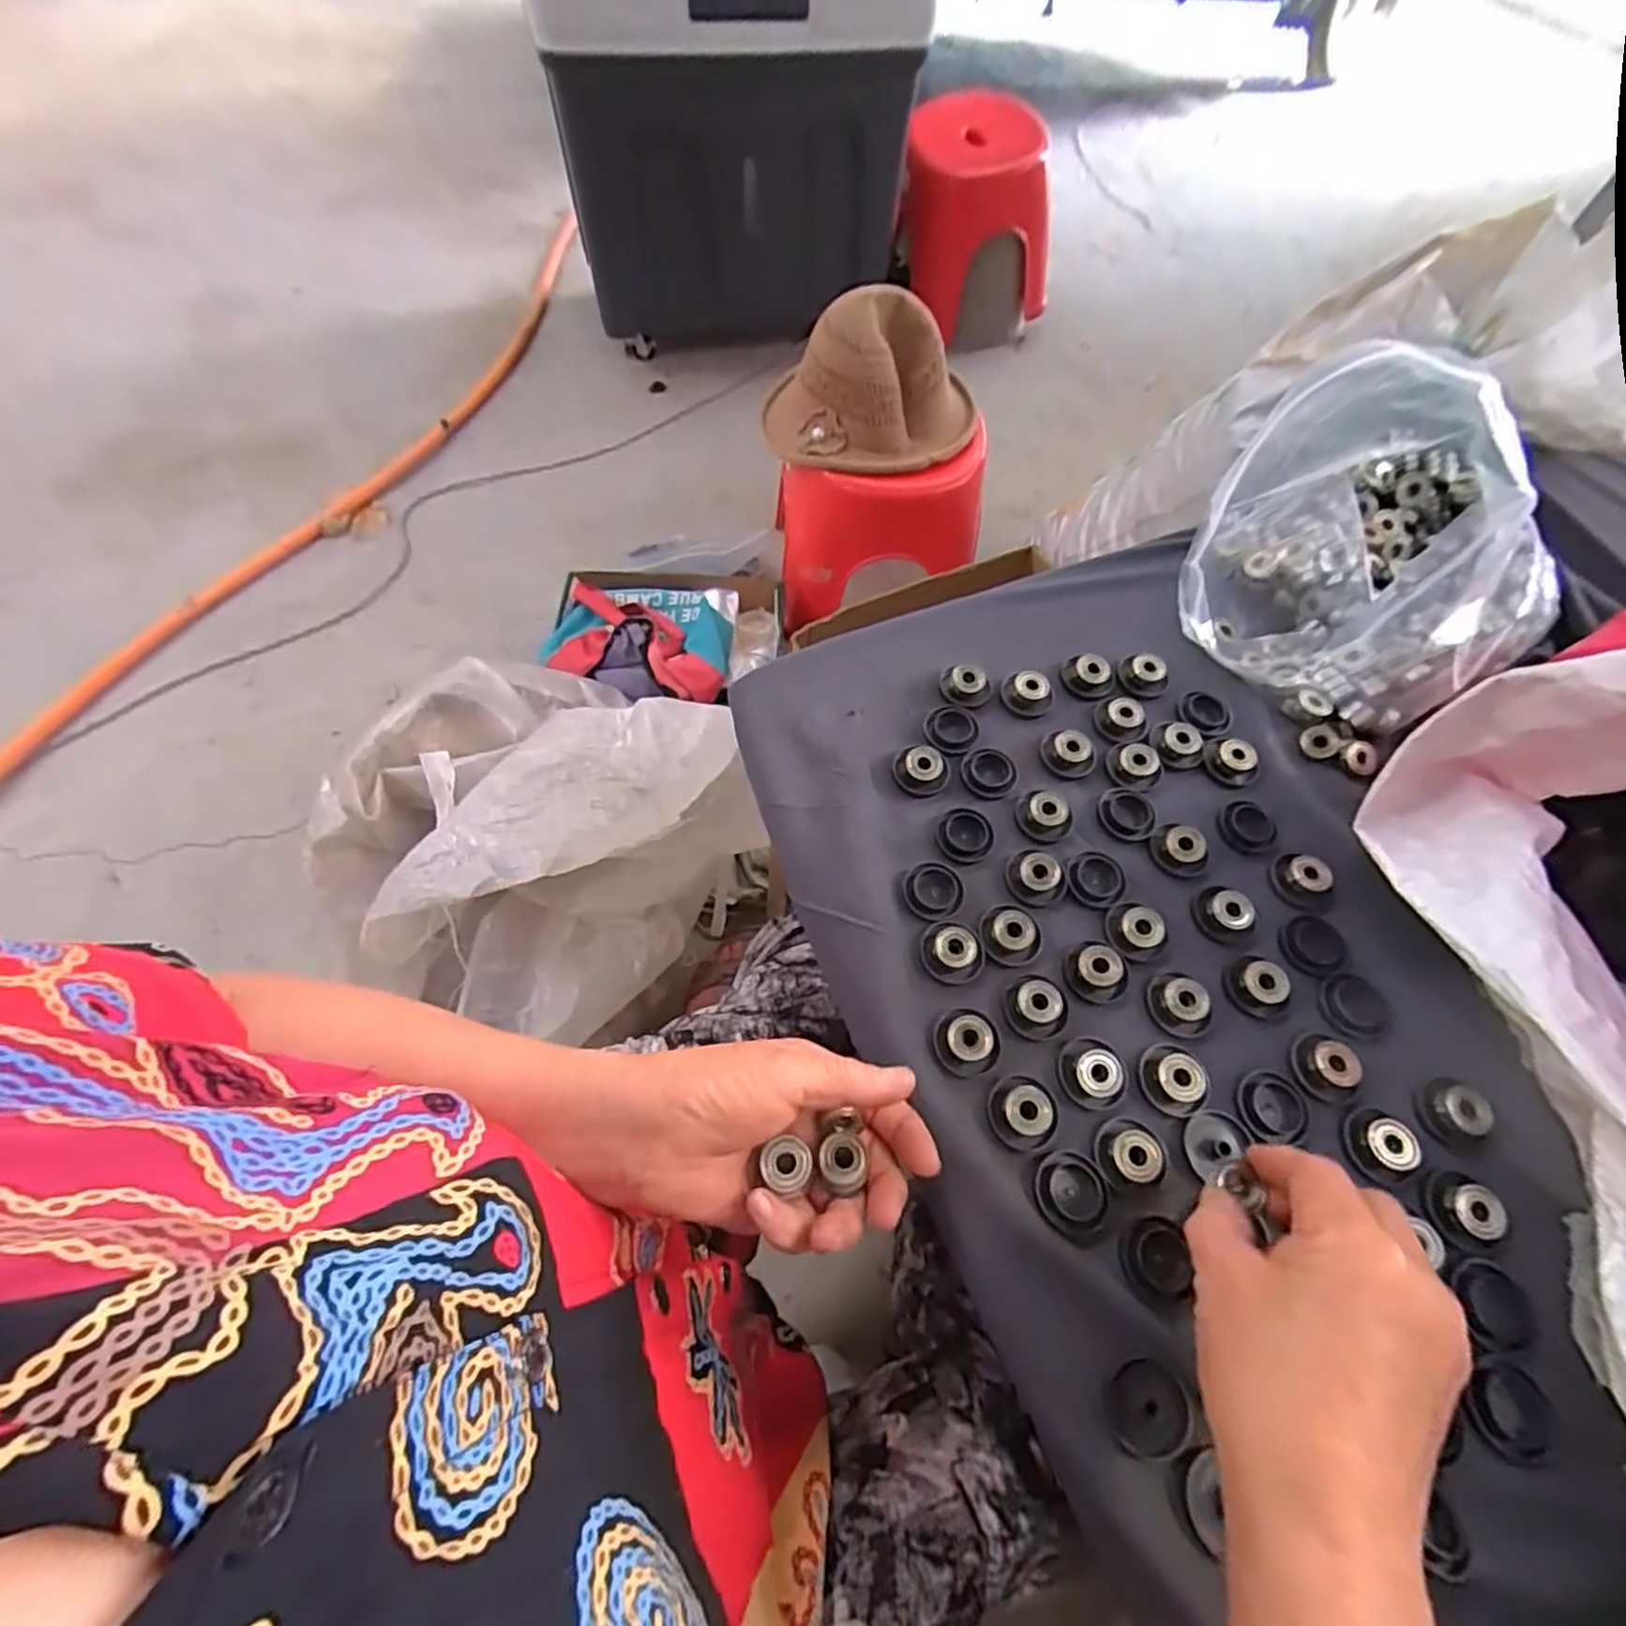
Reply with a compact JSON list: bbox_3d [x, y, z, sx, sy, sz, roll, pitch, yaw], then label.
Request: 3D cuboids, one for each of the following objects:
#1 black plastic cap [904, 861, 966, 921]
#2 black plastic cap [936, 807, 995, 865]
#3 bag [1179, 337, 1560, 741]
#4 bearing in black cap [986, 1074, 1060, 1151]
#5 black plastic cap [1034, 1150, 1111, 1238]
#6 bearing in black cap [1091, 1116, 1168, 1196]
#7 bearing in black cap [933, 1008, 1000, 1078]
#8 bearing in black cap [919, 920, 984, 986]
[{"bbox_3d":[0.066,0.042,0.392,0.031,0.008,0.031,2,63,-3],"label":"black plastic cap"},{"bbox_3d":[0.087,0.012,0.409,0.030,0.009,0.034,-5,64,-6],"label":"black plastic cap"},{"bbox_3d":[0.366,-0.177,0.441,0.223,0.147,0.186,-36,69,-20],"label":"bag"},{"bbox_3d":[0.101,0.141,0.339,0.032,0.012,0.033,2,63,-3],"label":"bearing in black cap"},{"bbox_3d":[0.119,0.173,0.325,0.033,0.006,0.033,2,63,-3],"label":"black plastic cap"},{"bbox_3d":[0.147,0.158,0.331,0.029,0.012,0.031,2,63,-3],"label":"bearing in black cap"},{"bbox_3d":[0.077,0.112,0.353,0.031,0.013,0.033,2,63,-3],"label":"bearing in black cap"},{"bbox_3d":[0.073,0.071,0.375,0.030,0.012,0.034,5,63,-2],"label":"bearing in black cap"}]

